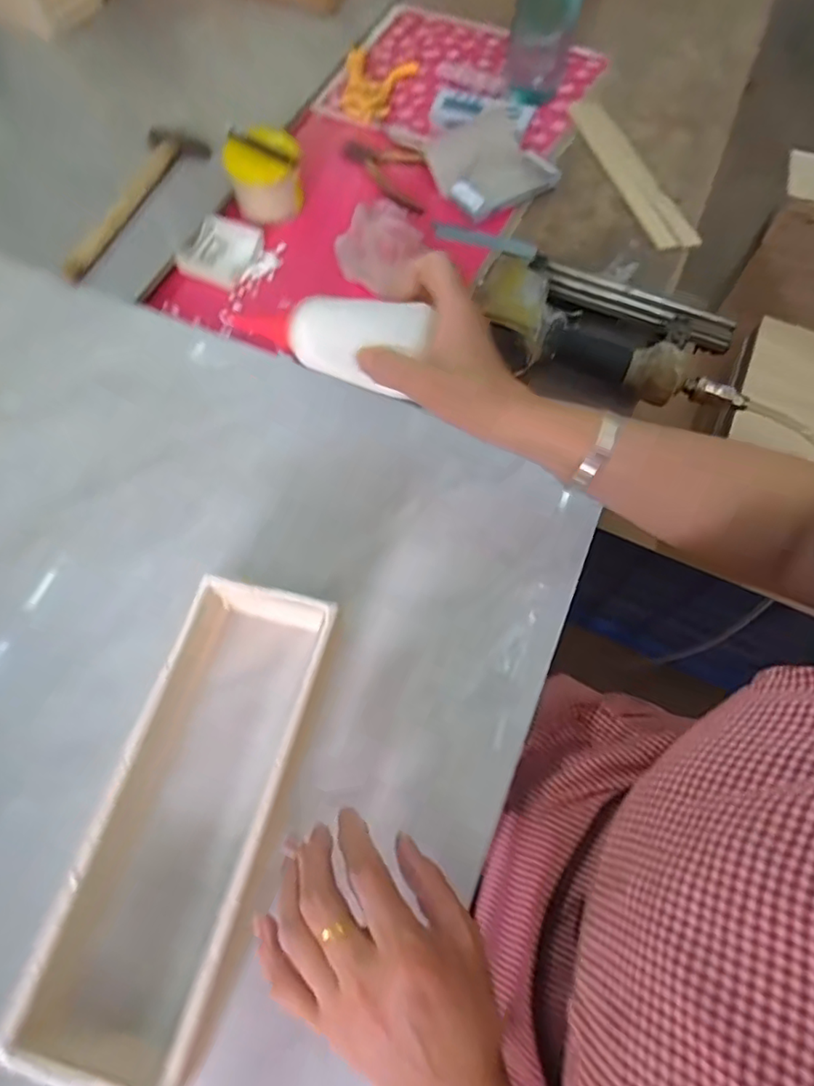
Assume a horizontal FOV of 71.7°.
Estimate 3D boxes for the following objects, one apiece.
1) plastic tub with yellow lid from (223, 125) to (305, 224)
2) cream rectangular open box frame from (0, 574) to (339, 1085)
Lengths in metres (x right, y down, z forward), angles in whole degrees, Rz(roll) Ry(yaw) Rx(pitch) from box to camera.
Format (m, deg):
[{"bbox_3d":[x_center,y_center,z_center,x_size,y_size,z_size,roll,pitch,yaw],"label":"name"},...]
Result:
[{"bbox_3d":[-0.158,-0.415,0.635,0.079,0.069,0.067,-13,67,-7],"label":"plastic tub with yellow lid"},{"bbox_3d":[-0.134,0.164,0.363,0.108,0.058,0.281,13,66,5],"label":"cream rectangular open box frame"}]

